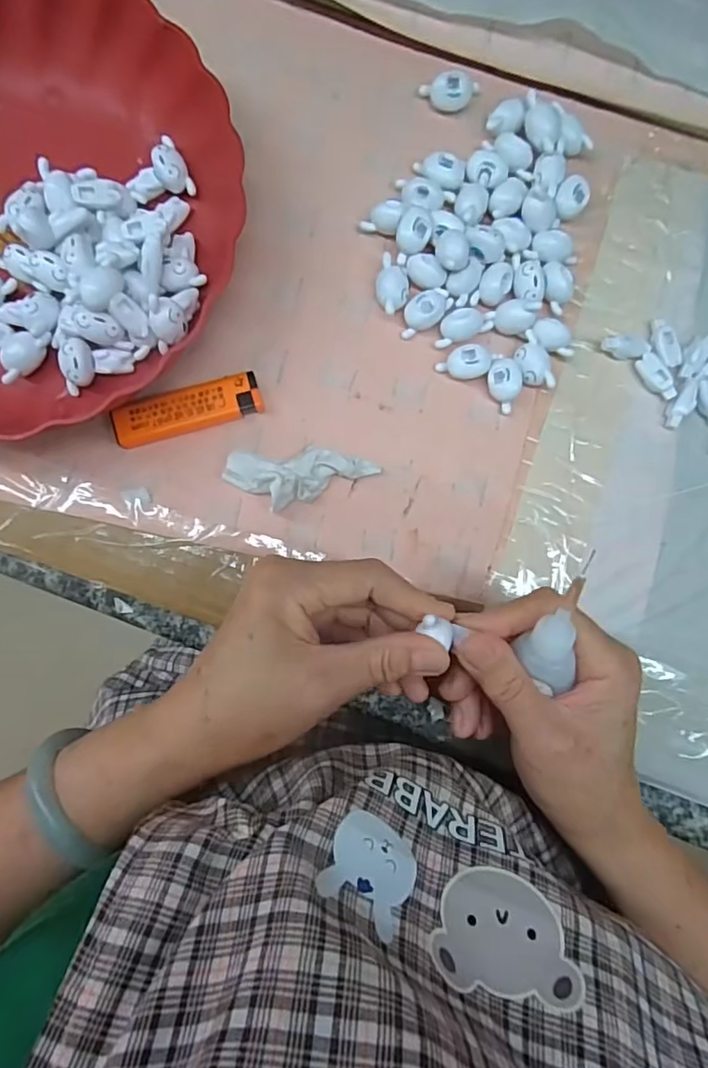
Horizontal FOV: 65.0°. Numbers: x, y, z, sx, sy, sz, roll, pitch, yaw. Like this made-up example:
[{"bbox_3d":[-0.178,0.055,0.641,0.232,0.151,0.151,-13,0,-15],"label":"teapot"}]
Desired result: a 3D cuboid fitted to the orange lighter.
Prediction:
[{"bbox_3d":[-0.090,-0.067,0.305,0.078,0.011,0.023,-17,86,-3],"label":"orange lighter"}]

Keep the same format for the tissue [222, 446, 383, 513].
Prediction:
[{"bbox_3d":[-0.028,-0.032,0.299,0.082,0.024,0.032,-5,86,-3],"label":"tissue"}]

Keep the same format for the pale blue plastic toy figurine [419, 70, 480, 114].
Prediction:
[{"bbox_3d":[0.057,-0.254,0.320,0.034,0.015,0.017,-7,86,-3],"label":"pale blue plastic toy figurine"}]

